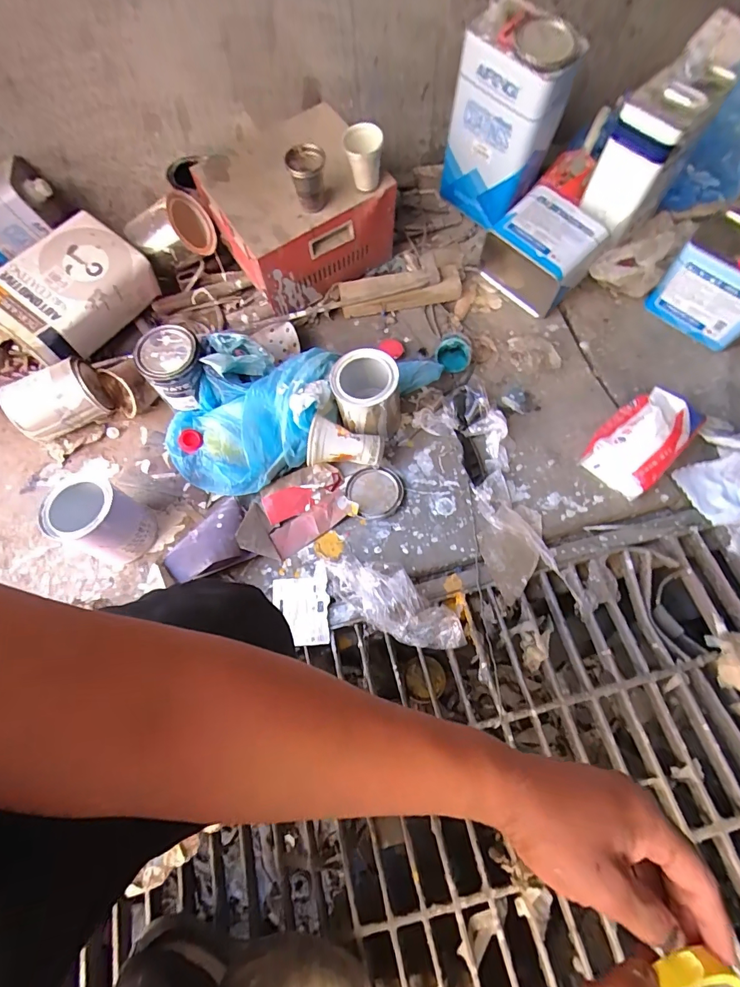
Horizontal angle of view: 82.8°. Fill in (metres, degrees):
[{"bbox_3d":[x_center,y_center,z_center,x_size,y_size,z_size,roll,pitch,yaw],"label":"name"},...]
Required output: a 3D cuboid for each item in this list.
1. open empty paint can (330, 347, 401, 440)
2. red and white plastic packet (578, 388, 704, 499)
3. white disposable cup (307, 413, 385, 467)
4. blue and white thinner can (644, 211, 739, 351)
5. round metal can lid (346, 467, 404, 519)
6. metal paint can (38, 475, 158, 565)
[{"bbox_3d":[-0.004,-0.166,0.728,0.112,0.137,0.111,-1,70,4],"label":"open empty paint can"},{"bbox_3d":[0.446,-0.088,0.693,0.181,0.089,0.111,-41,72,-11],"label":"red and white plastic packet"},{"bbox_3d":[-0.042,-0.077,0.716,0.118,0.076,0.070,11,71,8],"label":"white disposable cup"},{"bbox_3d":[0.631,-0.382,0.759,0.167,0.171,0.115,38,77,16],"label":"blue and white thinner can"},{"bbox_3d":[0.009,-0.002,0.721,0.092,0.008,0.090,-1,70,4],"label":"round metal can lid"},{"bbox_3d":[-0.422,0.043,0.667,0.106,0.127,0.101,-1,70,4],"label":"metal paint can"}]

